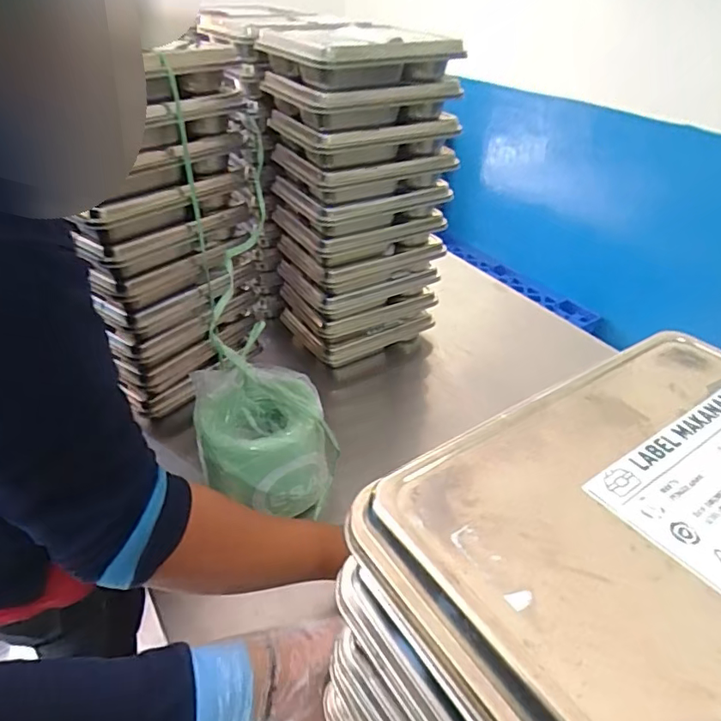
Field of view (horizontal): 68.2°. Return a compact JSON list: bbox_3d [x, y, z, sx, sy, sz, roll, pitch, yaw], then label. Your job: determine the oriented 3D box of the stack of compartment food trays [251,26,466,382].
[{"bbox_3d":[-0.010,-0.290,1.048,0.271,0.588,0.253,-20,41,-25],"label":"stack of compartment food trays"}]

